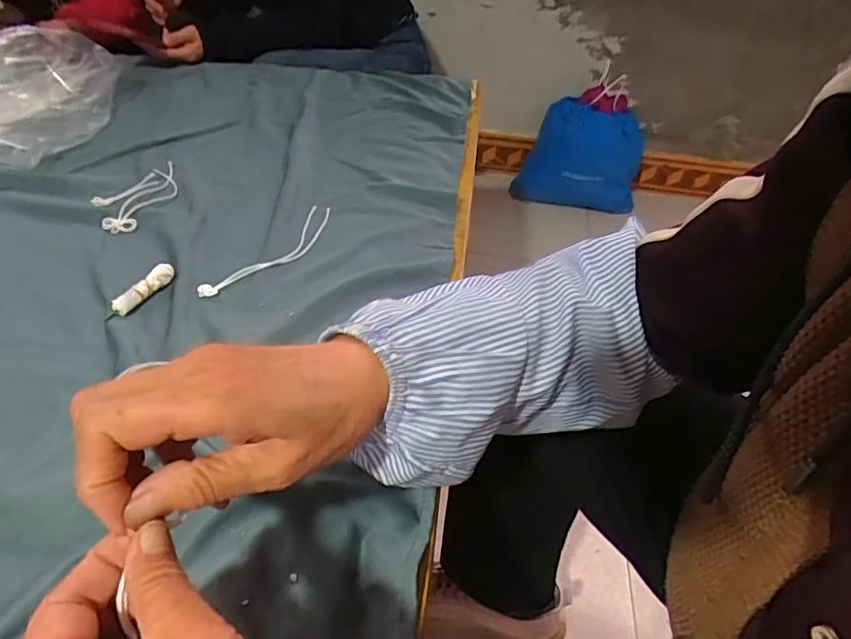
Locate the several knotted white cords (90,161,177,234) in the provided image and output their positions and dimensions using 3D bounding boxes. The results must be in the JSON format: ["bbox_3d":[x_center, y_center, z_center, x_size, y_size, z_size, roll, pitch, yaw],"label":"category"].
[{"bbox_3d":[-0.343,-0.148,0.653,0.081,0.015,0.148,3,42,-2],"label":"several knotted white cords"}]

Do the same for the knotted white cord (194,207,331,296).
[{"bbox_3d":[-0.152,-0.074,0.571,0.049,0.006,0.185,23,45,20],"label":"knotted white cord"}]

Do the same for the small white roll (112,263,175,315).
[{"bbox_3d":[-0.259,-0.030,0.508,0.015,0.013,0.067,20,44,17],"label":"small white roll"}]

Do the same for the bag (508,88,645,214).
[{"bbox_3d":[0.477,-0.498,1.665,0.382,0.323,0.135,0,42,-4],"label":"bag"}]

